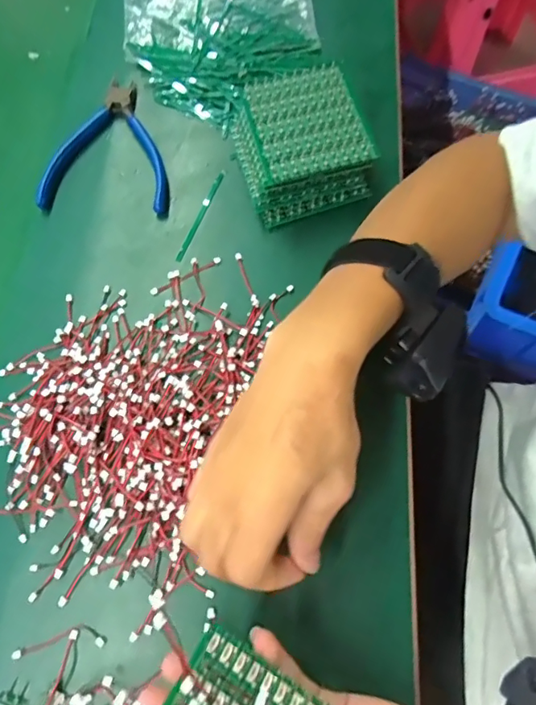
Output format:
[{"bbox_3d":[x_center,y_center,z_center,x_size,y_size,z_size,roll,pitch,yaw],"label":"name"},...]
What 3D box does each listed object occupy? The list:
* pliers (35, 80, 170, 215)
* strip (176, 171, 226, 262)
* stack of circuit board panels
[{"bbox_3d":[-0.139,-0.175,0.418,0.113,0.008,0.133,-2,70,0],"label":"pliers"},{"bbox_3d":[-0.054,-0.111,0.395,0.007,0.004,0.090,18,71,7],"label":"strip"},{"bbox_3d":[0.024,-0.159,0.382,0.094,0.052,0.092,-19,70,-6],"label":"stack of circuit board panels"}]

